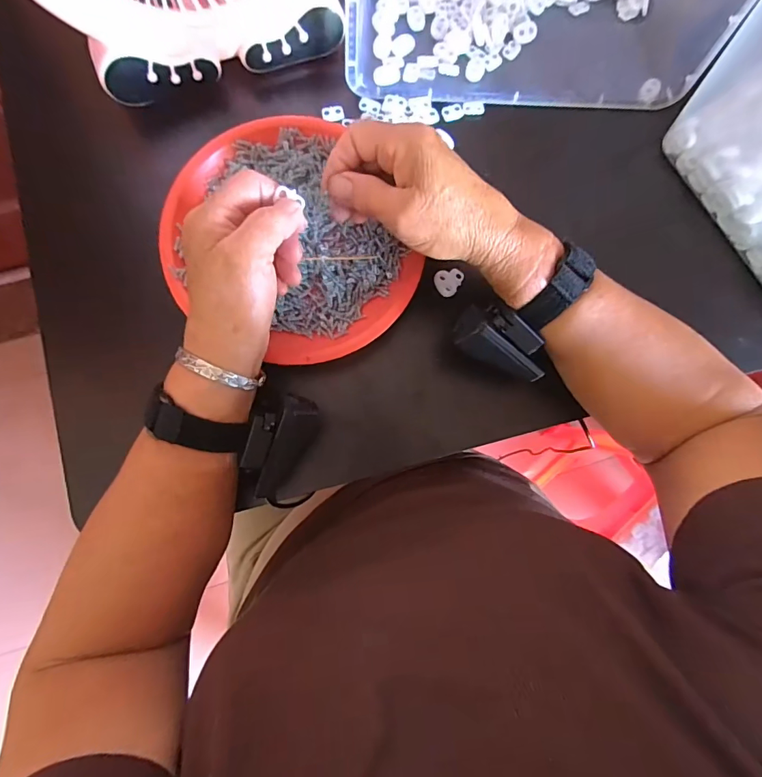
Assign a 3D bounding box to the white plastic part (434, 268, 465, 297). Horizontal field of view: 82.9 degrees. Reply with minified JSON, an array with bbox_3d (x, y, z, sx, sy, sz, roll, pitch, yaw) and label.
[{"bbox_3d":[0.057,-0.088,0.357,0.024,0.004,0.022,-6,83,-5],"label":"white plastic part"}]

